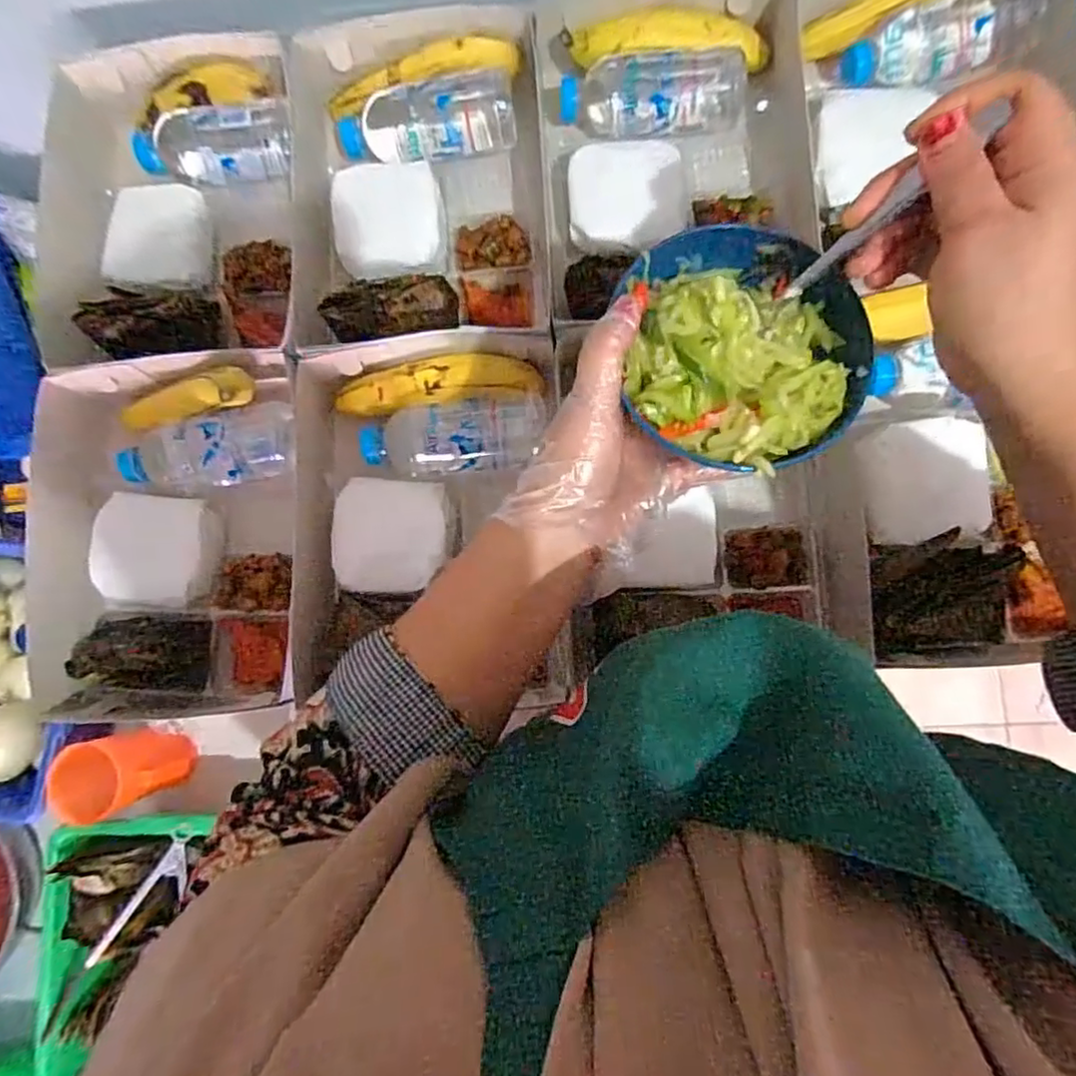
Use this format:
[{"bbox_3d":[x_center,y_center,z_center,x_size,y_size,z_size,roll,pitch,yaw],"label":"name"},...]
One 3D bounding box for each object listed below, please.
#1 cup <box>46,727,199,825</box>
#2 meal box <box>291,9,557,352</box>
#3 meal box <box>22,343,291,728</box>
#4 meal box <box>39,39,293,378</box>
[{"bbox_3d":[-0.471,0.264,0.718,0.092,0.114,0.082,-15,82,3],"label":"cup"},{"bbox_3d":[-0.100,-0.293,0.535,0.206,0.077,0.281,-3,83,5],"label":"meal box"},{"bbox_3d":[-0.289,-0.001,0.519,0.216,0.073,0.287,-3,83,5],"label":"meal box"},{"bbox_3d":[-0.307,-0.283,0.562,0.212,0.092,0.291,-1,83,5],"label":"meal box"}]

